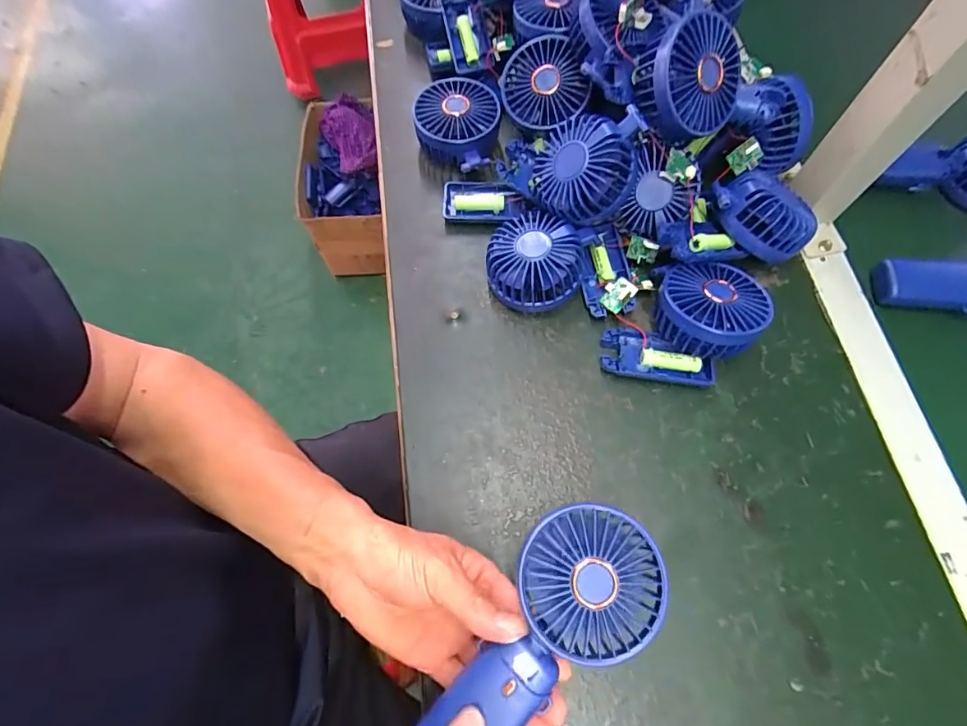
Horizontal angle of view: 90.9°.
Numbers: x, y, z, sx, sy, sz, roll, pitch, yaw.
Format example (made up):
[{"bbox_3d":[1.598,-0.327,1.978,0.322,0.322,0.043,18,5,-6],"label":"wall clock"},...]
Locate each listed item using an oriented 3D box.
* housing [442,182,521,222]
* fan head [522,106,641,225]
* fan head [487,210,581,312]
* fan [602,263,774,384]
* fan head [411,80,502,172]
[{"bbox_3d":[-0.002,-0.159,0.475,0.075,0.012,0.046,3,69,2],"label":"housing"},{"bbox_3d":[0.084,-0.169,0.410,0.085,0.038,0.090,24,110,31],"label":"fan head"},{"bbox_3d":[0.045,-0.088,0.422,0.081,0.045,0.079,0,69,1],"label":"fan head"},{"bbox_3d":[0.169,-0.038,0.404,0.125,0.053,0.106,8,69,4],"label":"fan"},{"bbox_3d":[-0.022,-0.244,0.479,0.079,0.043,0.084,0,69,1],"label":"fan head"}]

